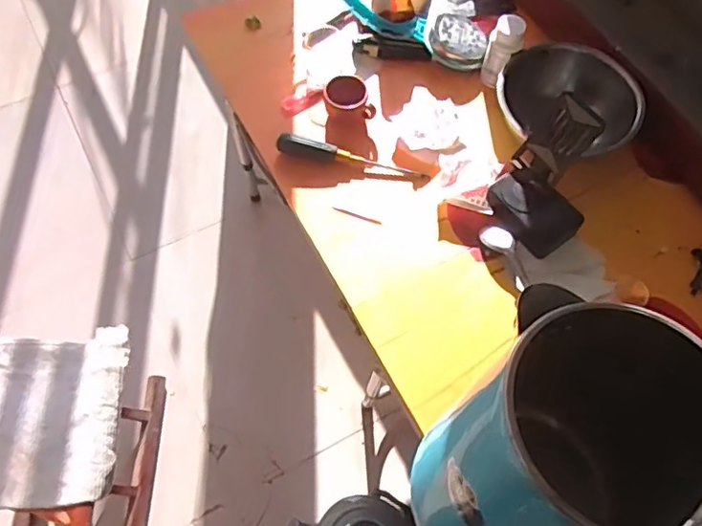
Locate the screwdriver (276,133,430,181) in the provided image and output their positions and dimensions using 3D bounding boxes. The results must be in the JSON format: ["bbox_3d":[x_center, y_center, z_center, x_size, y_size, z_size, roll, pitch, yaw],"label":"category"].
[{"bbox_3d":[0.004,-0.153,0.849,0.223,0.030,0.023,10,65,4],"label":"screwdriver"}]

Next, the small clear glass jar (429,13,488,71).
[{"bbox_3d":[0.174,-0.361,0.935,0.089,0.033,0.093,13,68,3],"label":"small clear glass jar"}]

